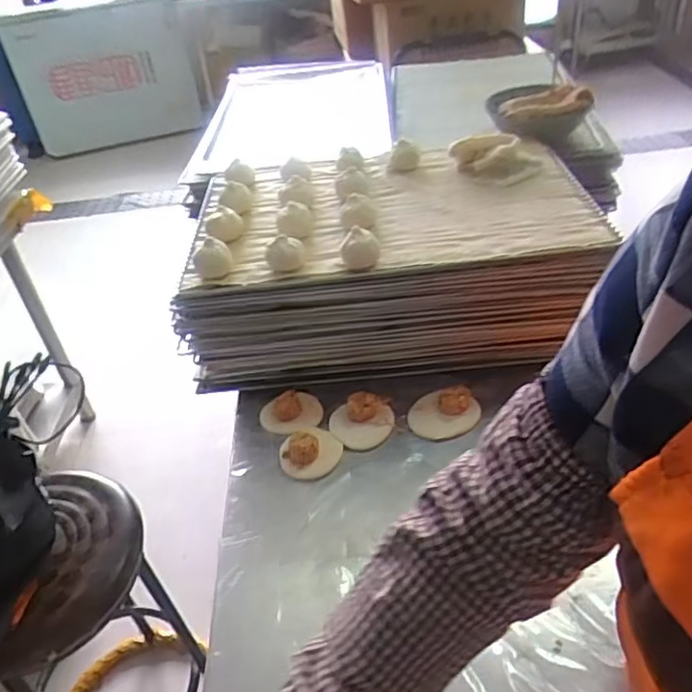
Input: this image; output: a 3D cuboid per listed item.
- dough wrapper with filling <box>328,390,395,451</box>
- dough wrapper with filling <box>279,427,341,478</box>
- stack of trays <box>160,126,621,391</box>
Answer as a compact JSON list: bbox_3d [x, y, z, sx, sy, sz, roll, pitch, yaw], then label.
[{"bbox_3d":[0.022,0.098,0.868,0.087,0.030,0.070,-6,38,1],"label":"dough wrapper with filling"},{"bbox_3d":[-0.045,0.134,0.830,0.080,0.033,0.063,-26,42,-23],"label":"dough wrapper with filling"},{"bbox_3d":[0.065,-0.161,1.028,0.607,0.199,0.400,-6,38,1],"label":"stack of trays"}]

